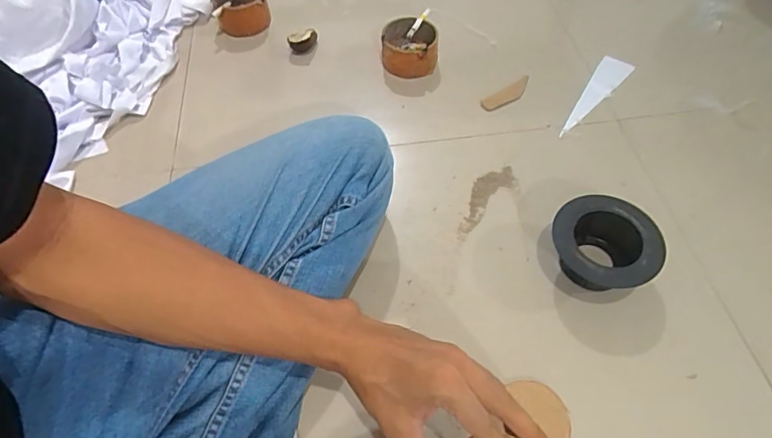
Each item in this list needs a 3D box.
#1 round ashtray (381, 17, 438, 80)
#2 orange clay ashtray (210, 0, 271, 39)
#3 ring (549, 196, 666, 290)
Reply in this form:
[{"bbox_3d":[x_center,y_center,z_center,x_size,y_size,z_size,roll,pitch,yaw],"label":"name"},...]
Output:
[{"bbox_3d":[0.036,-0.256,0.724,0.081,0.051,0.083,1,56,2],"label":"round ashtray"},{"bbox_3d":[-0.237,-0.342,0.788,0.081,0.053,0.087,-16,57,-9],"label":"orange clay ashtray"},{"bbox_3d":[0.230,0.033,0.512,0.097,0.060,0.103,-1,56,1],"label":"ring"}]

